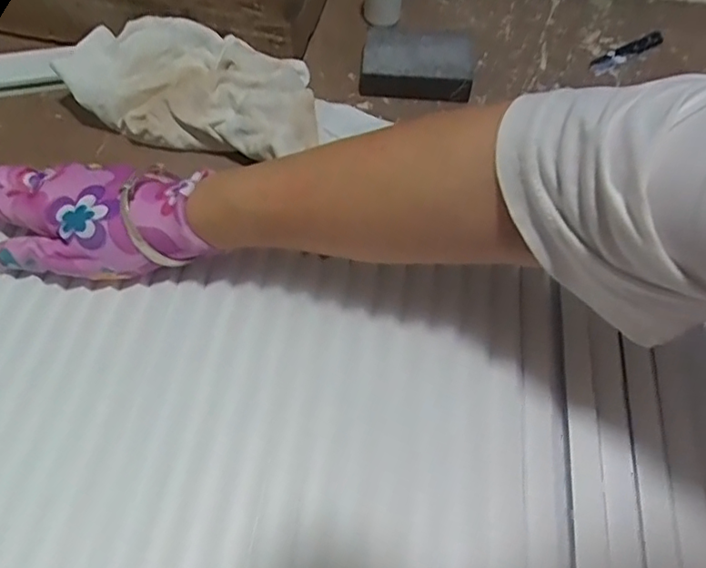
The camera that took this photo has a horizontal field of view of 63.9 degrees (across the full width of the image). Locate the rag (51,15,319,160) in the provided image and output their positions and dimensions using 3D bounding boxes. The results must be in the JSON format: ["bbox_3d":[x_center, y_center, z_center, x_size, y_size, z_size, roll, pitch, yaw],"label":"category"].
[{"bbox_3d":[-0.129,-0.176,0.494,0.213,0.055,0.124,13,58,7],"label":"rag"}]

